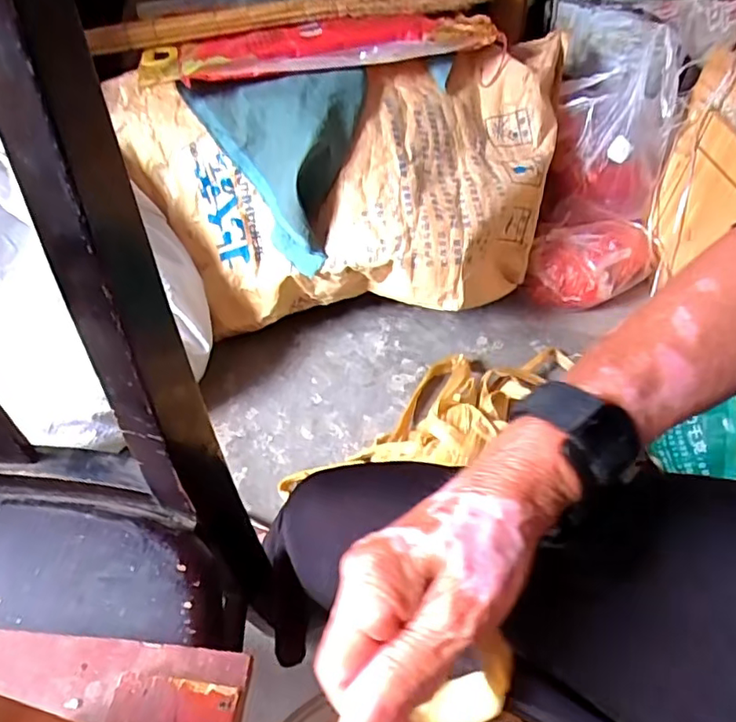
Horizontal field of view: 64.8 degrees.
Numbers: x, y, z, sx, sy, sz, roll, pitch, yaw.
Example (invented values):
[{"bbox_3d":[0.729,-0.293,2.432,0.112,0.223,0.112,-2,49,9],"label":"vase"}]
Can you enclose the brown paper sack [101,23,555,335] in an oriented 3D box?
[{"bbox_3d":[-0.046,-0.291,0.953,0.750,0.227,0.460,-3,78,-14],"label":"brown paper sack"}]

